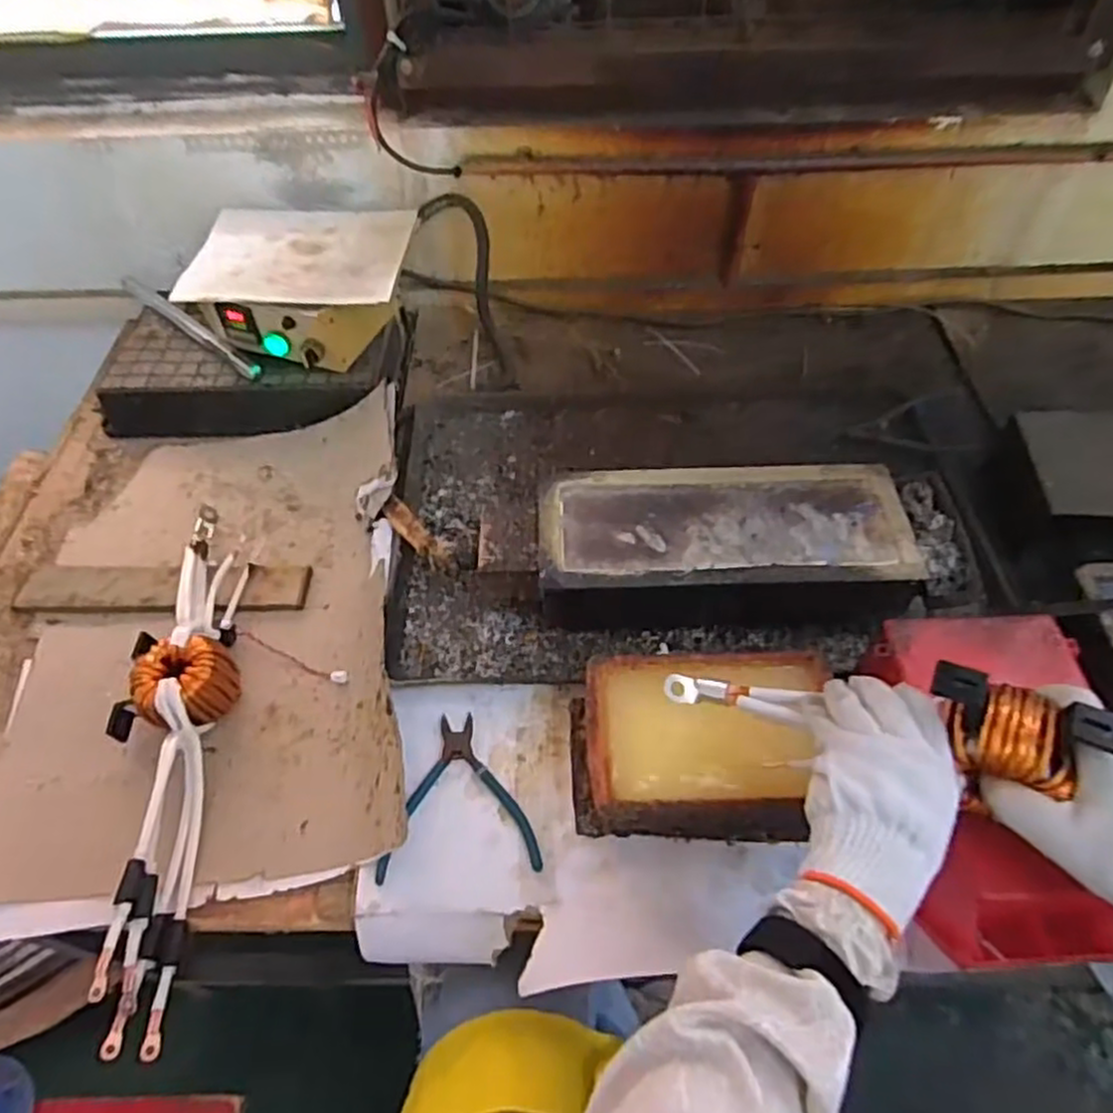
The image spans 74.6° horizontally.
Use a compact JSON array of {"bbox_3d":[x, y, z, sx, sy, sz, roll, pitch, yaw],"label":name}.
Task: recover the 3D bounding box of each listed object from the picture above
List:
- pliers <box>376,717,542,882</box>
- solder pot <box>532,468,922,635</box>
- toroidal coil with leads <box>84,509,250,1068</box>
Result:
[{"bbox_3d":[-0.079,0.195,0.609,0.126,0.006,0.135,-3,52,-1],"label":"pliers"},{"bbox_3d":[0.157,-0.004,0.709,0.342,0.087,0.159,-1,52,0],"label":"solder pot"},{"bbox_3d":[-0.347,0.138,0.654,0.101,0.059,0.494,-6,52,-3],"label":"toroidal coil with leads"}]

